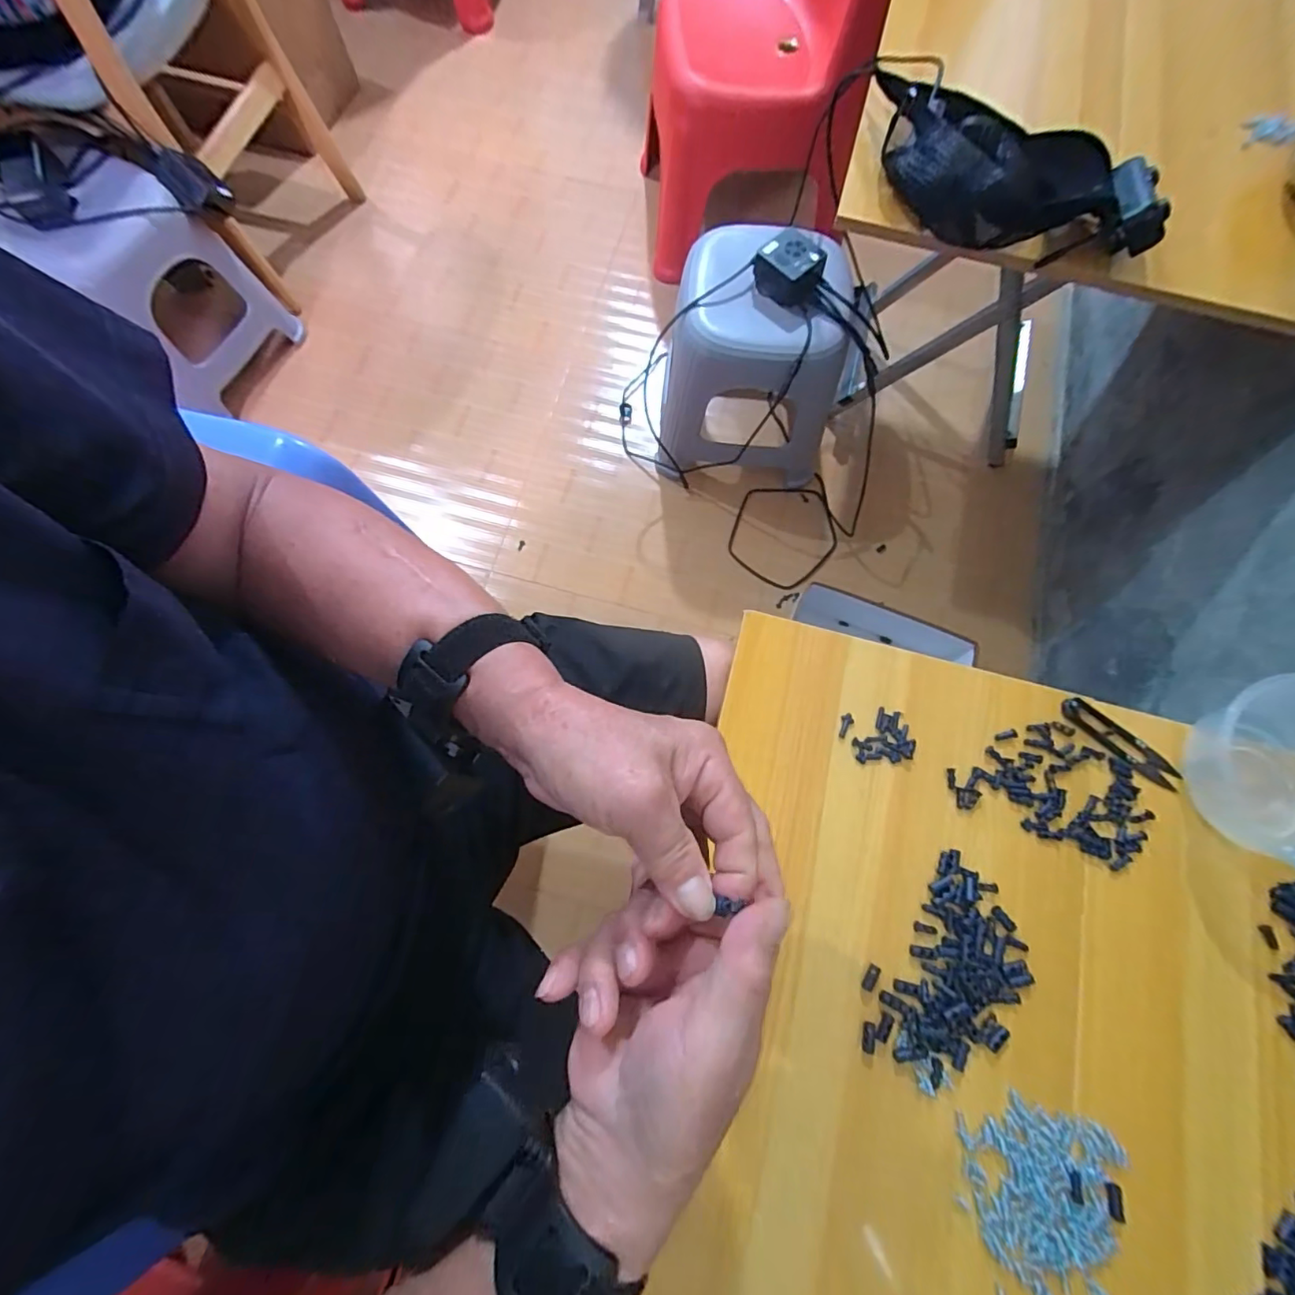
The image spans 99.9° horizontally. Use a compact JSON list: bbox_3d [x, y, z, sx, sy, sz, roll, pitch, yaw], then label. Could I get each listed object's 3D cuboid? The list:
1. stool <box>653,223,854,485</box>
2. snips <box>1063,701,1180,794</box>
[{"bbox_3d":[0.194,-0.483,0.954,0.295,0.344,0.278,15,75,4],"label":"stool"},{"bbox_3d":[0.380,0.077,0.436,0.100,0.010,0.025,37,77,11],"label":"snips"}]

